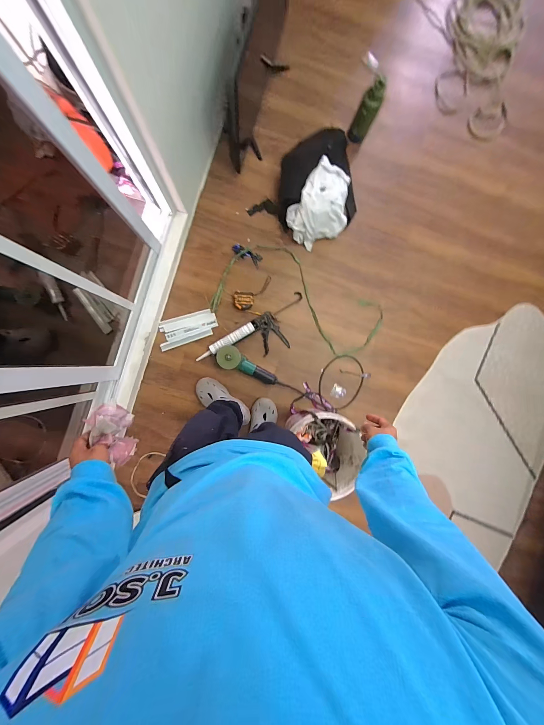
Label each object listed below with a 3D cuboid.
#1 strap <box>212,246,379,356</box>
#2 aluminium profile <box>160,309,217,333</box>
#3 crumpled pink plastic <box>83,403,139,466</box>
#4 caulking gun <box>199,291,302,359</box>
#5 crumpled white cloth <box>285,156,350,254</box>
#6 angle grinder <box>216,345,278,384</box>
[{"bbox_3d":[0.137,-0.280,1.280,0.739,0.039,0.368,20,88,-4],"label":"strap"},{"bbox_3d":[-0.375,-0.185,1.256,0.243,0.013,0.061,-15,90,-4],"label":"aluminium profile"},{"bbox_3d":[-0.335,0.151,0.602,0.049,0.097,0.127,-19,90,-4],"label":"crumpled pink plastic"},{"bbox_3d":[-0.055,-0.101,1.252,0.542,0.068,0.186,-33,91,-4],"label":"caulking gun"},{"bbox_3d":[0.219,-0.651,1.211,0.224,0.205,0.280,36,87,-3],"label":"crumpled white cloth"},{"bbox_3d":[-0.102,0.011,1.232,0.271,0.082,0.095,20,88,-4],"label":"angle grinder"}]

